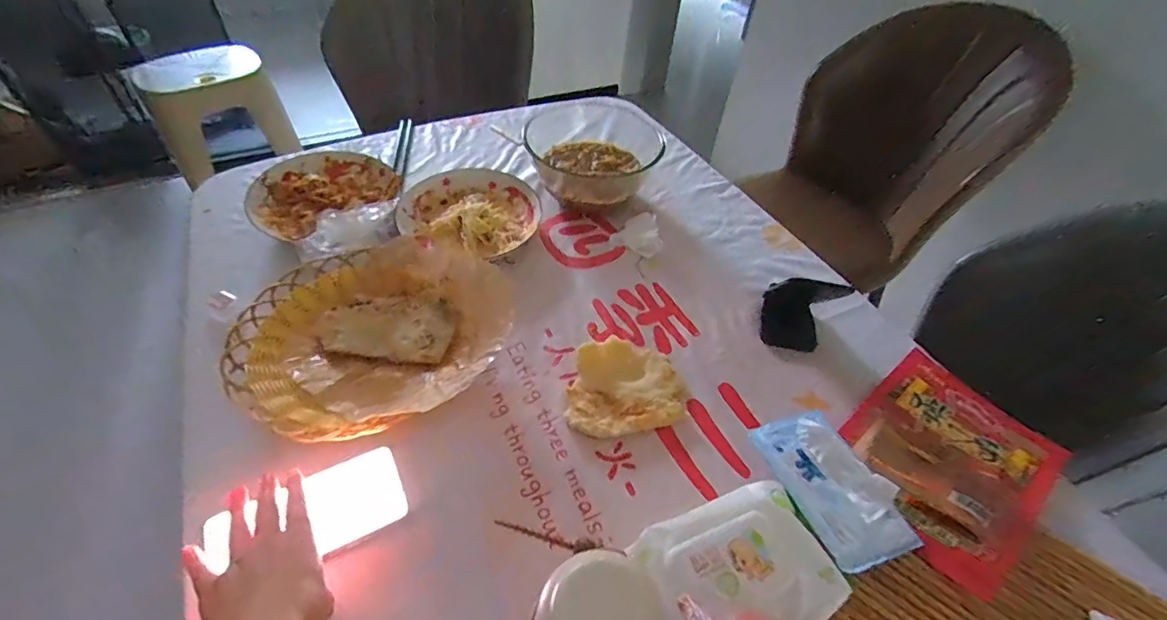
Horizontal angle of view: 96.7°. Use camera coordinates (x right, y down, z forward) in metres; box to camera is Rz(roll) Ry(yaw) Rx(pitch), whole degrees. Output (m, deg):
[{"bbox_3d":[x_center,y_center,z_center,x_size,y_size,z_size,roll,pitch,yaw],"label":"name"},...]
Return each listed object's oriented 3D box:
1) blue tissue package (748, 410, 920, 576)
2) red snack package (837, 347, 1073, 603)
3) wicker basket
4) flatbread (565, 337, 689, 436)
[{"bbox_3d":[0.236,0.167,0.498,0.096,0.026,0.145,-14,53,-17],"label":"blue tissue package"},{"bbox_3d":[0.386,0.149,0.548,0.254,0.037,0.180,-30,59,-27],"label":"red snack package"},{"bbox_3d":[-0.227,0.014,0.580,0.264,0.060,0.286,3,50,-4],"label":"wicker basket"},{"bbox_3d":[0.046,0.083,0.576,0.133,0.023,0.107,-6,51,-11],"label":"flatbread"}]

